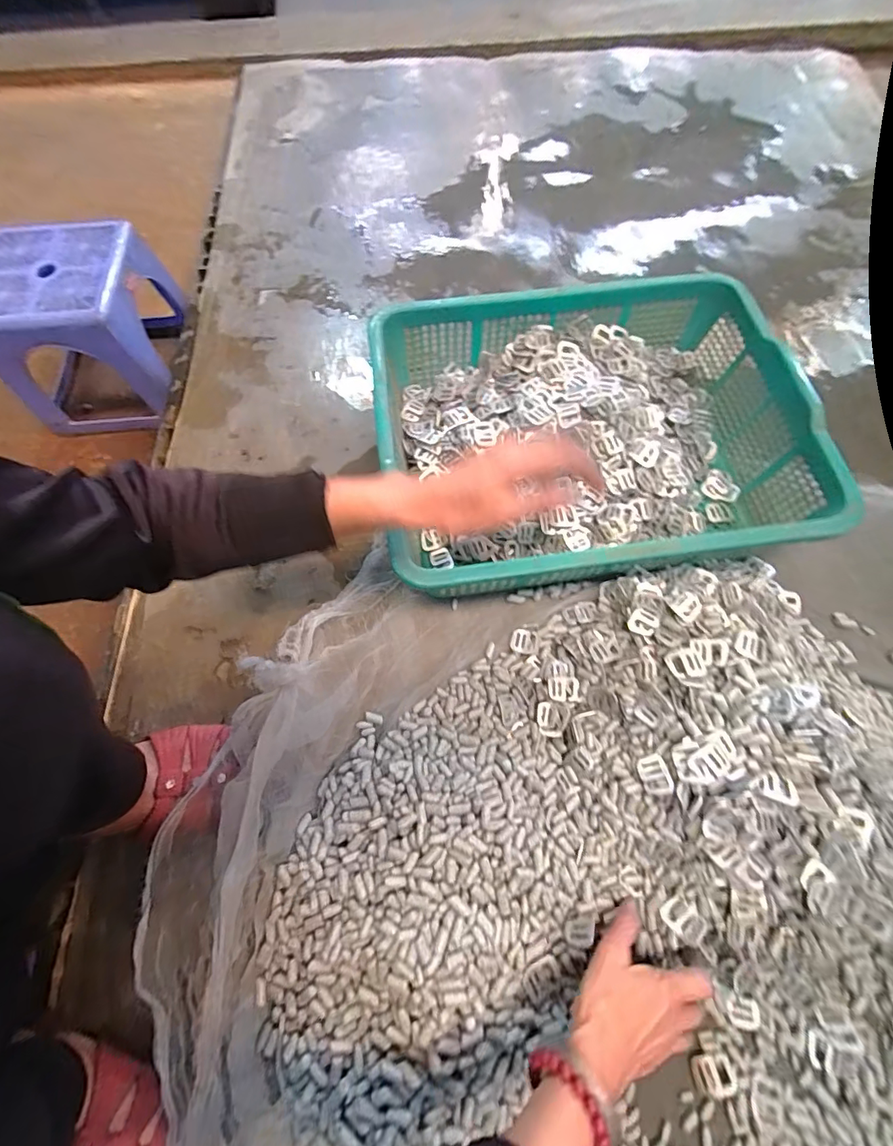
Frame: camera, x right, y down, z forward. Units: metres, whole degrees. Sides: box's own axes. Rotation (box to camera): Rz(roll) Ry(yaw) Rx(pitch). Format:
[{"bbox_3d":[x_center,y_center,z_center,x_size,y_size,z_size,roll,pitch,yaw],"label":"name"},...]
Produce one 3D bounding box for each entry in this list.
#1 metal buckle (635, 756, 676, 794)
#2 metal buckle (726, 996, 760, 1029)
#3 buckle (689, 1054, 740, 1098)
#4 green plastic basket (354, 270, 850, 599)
[{"bbox_3d":[0.193,0.188,0.418,0.026,0.004,0.033,-27,47,17],"label":"metal buckle"},{"bbox_3d":[0.262,0.387,0.396,0.028,0.004,0.021,-1,67,-2],"label":"metal buckle"},{"bbox_3d":[0.228,0.427,0.383,0.034,0.007,0.026,-6,67,-4],"label":"buckle"},{"bbox_3d":[0.169,-0.161,0.555,0.474,0.125,0.367,-8,67,-4],"label":"green plastic basket"}]

